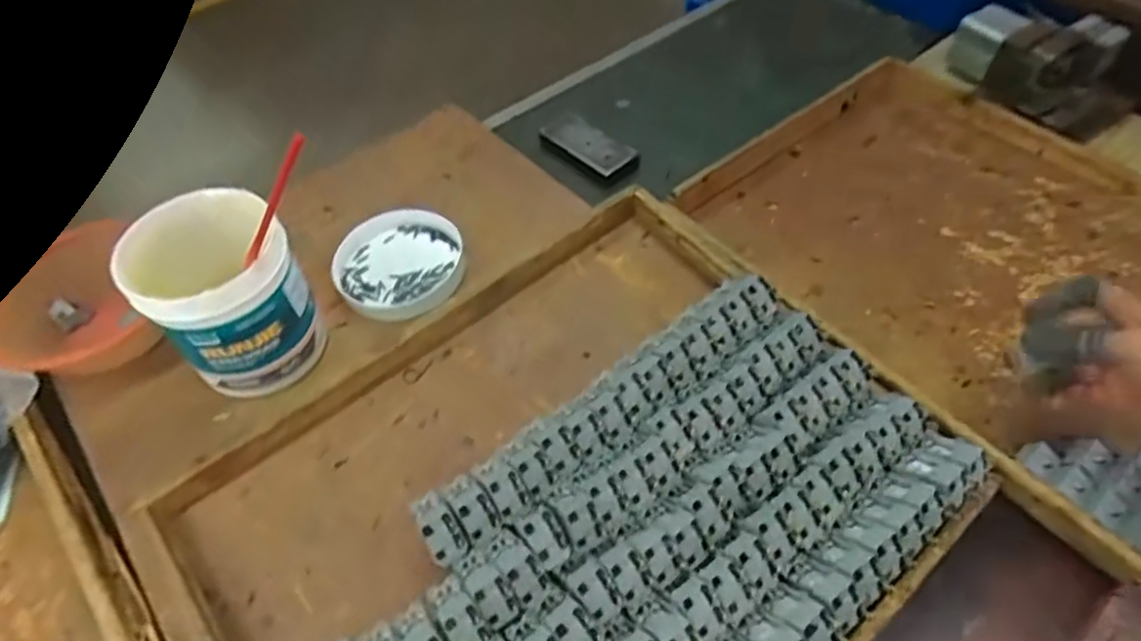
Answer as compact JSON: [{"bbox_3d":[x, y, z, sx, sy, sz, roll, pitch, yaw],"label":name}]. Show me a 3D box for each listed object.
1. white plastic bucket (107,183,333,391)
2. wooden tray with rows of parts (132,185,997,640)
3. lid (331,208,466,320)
[{"bbox_3d":[-0.276,-0.018,0.557,0.108,0.139,0.106,-2,52,3],"label":"white plastic bucket"},{"bbox_3d":[0.005,0.115,0.487,0.511,0.039,0.392,-36,56,-22],"label":"wooden tray with rows of parts"},{"bbox_3d":[-0.167,-0.057,0.662,0.124,0.028,0.123,-2,52,3],"label":"lid"}]

